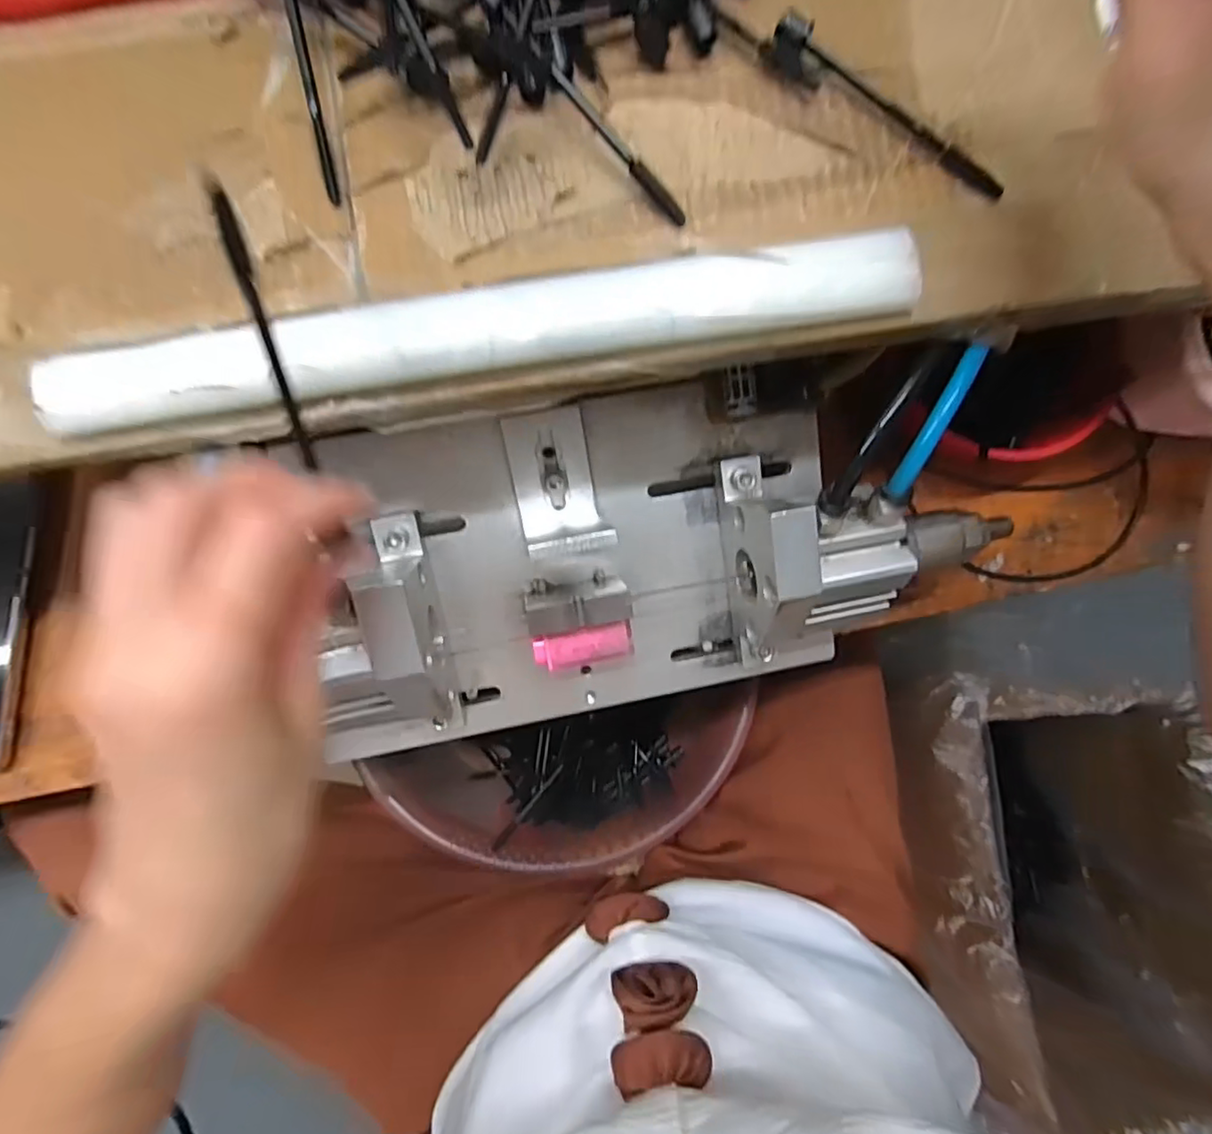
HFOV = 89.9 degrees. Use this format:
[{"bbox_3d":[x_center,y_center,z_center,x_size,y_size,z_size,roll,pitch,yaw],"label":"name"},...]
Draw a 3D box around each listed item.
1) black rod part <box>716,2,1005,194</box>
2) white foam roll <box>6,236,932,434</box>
[{"bbox_3d":[0.095,-0.173,0.220,0.119,0.011,0.018,30,85,-1],"label":"black rod part"},{"bbox_3d":[-0.036,-0.078,0.205,0.293,0.016,0.028,-11,87,-4],"label":"white foam roll"}]

